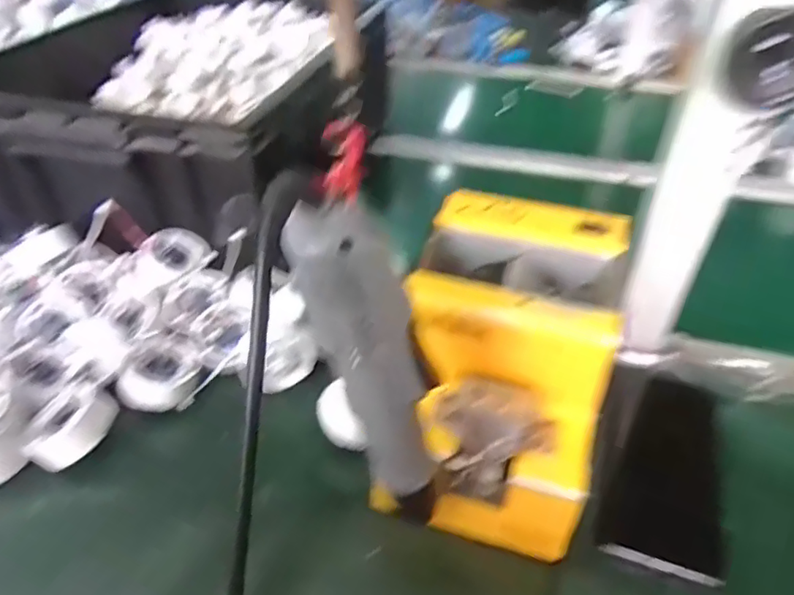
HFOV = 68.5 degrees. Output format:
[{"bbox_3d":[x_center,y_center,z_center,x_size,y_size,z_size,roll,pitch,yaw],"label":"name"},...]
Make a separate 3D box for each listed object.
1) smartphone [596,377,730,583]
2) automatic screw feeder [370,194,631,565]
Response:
[{"bbox_3d":[0.198,0.121,0.417,0.075,0.007,0.163,18,43,20],"label":"smartphone"},{"bbox_3d":[0.069,0.041,0.380,0.122,0.129,0.181,11,42,13],"label":"automatic screw feeder"}]

